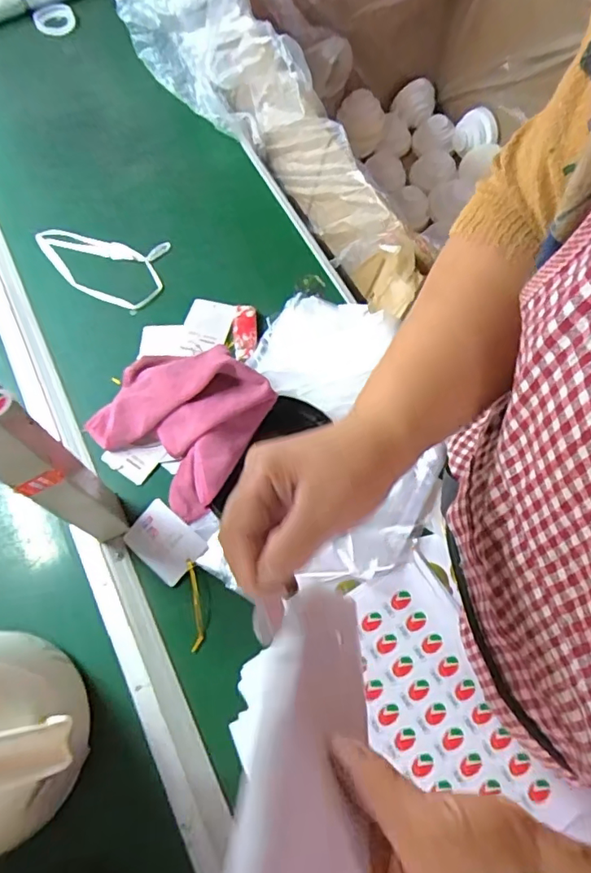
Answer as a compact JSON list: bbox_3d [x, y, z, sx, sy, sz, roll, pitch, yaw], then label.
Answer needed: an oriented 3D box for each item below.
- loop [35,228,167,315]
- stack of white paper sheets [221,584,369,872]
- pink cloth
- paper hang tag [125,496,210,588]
[{"bbox_3d":[-0.234,-0.197,0.626,0.159,0.009,0.102,5,68,3],"label":"loop"},{"bbox_3d":[0.010,0.141,0.244,0.065,0.215,0.010,43,108,-7],"label":"stack of white paper sheets"},{"bbox_3d":[-0.112,-0.022,0.520,0.164,0.038,0.147,38,88,20],"label":"pink cloth"},{"bbox_3d":[-0.123,0.098,0.496,0.070,0.005,0.051,39,81,17],"label":"paper hang tag"}]

